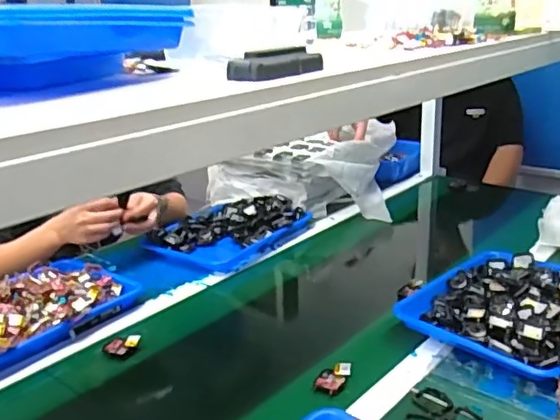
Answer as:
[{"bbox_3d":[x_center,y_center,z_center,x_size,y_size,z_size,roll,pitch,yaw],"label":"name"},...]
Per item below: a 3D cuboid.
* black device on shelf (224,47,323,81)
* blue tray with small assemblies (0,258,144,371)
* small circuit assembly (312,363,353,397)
[{"bbox_3d":[-0.003,-0.148,0.590,0.044,0.025,0.100,11,24,36],"label":"black device on shelf"},{"bbox_3d":[-0.416,0.162,0.954,0.232,0.053,0.339,10,23,34],"label":"blue tray with small assemblies"},{"bbox_3d":[0.071,0.226,0.794,0.039,0.022,0.049,9,22,31],"label":"small circuit assembly"}]

